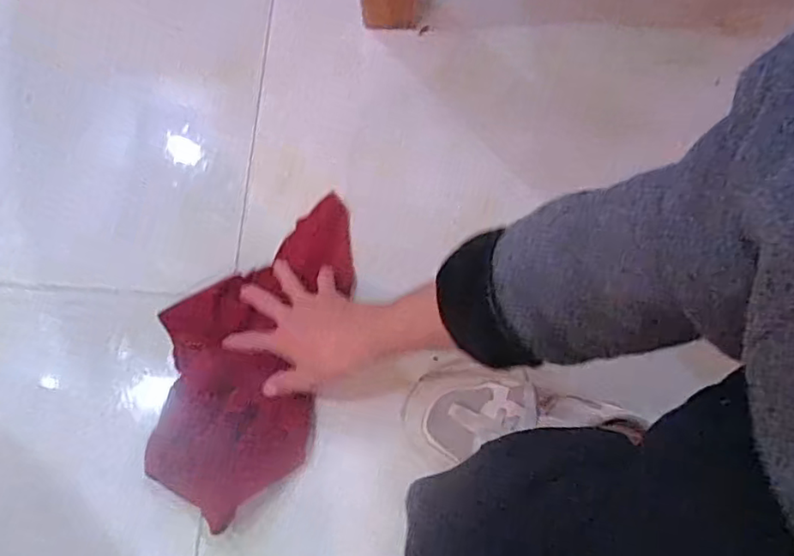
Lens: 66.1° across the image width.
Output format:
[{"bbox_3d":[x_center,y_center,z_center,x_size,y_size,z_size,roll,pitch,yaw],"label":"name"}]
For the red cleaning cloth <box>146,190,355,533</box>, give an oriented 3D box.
[{"bbox_3d":[-0.141,0.057,0.610,0.158,0.035,0.336,16,68,3],"label":"red cleaning cloth"}]

